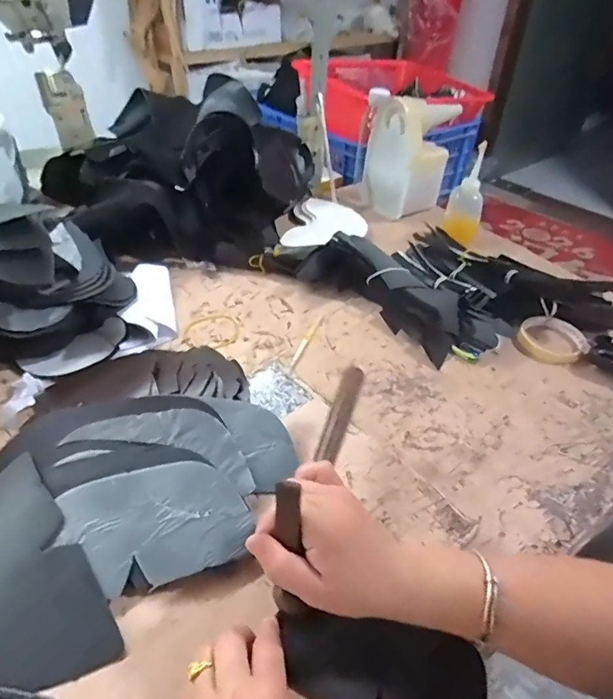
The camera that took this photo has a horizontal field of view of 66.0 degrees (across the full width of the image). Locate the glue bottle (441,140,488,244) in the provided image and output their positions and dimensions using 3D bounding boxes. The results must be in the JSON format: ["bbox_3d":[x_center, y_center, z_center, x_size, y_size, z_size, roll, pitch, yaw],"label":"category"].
[{"bbox_3d":[0.283,-0.272,0.837,0.063,0.151,0.050,-5,42,-8],"label":"glue bottle"}]

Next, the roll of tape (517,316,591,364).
[{"bbox_3d":[0.347,-0.013,0.666,0.090,0.021,0.090,1,41,-1],"label":"roll of tape"}]

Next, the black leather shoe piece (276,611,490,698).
[{"bbox_3d":[0.057,0.251,0.361,0.157,0.041,0.074,16,43,7],"label":"black leather shoe piece"}]

